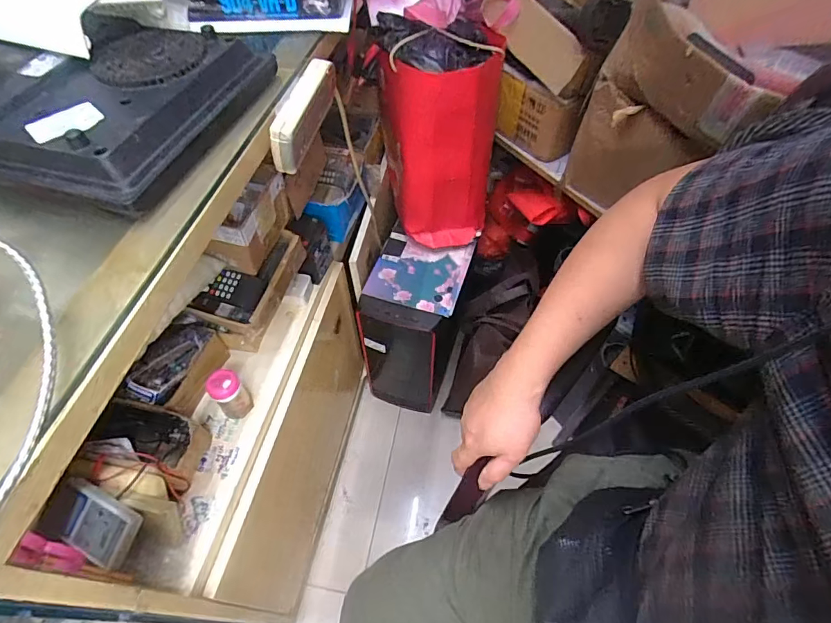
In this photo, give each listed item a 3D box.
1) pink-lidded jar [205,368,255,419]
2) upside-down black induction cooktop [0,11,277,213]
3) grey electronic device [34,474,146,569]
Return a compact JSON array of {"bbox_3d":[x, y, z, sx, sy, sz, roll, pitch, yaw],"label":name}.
[{"bbox_3d":[-0.266,0.119,0.651,0.041,0.082,0.038,0,55,-1],"label":"pink-lidded jar"},{"bbox_3d":[-0.342,-0.244,0.491,0.258,0.046,0.283,14,56,9],"label":"upside-down black induction cooktop"},{"bbox_3d":[-0.369,0.241,0.518,0.108,0.024,0.059,20,57,13],"label":"grey electronic device"}]

